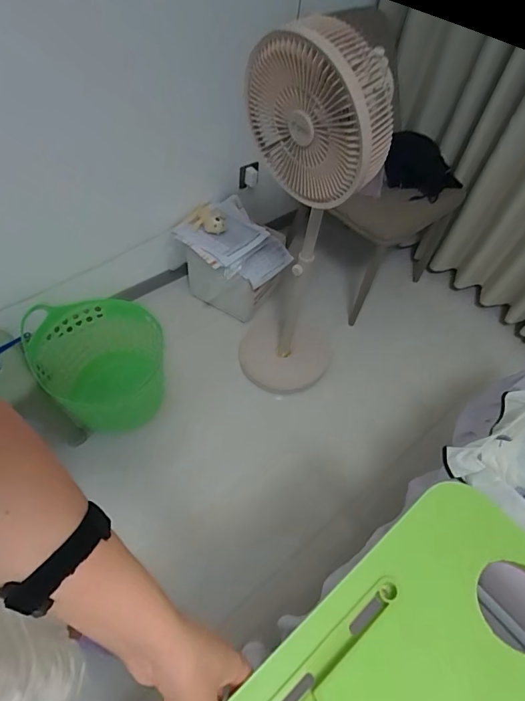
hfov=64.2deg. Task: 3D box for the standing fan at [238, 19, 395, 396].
[{"bbox_3d":[0.106,-0.256,1.095,0.277,1.001,0.293,16,55,6],"label":"standing fan"}]

